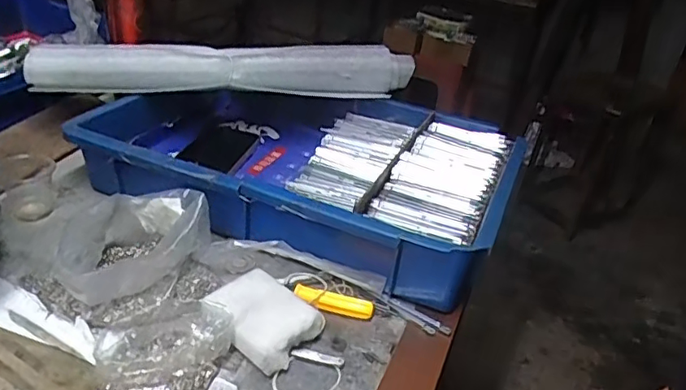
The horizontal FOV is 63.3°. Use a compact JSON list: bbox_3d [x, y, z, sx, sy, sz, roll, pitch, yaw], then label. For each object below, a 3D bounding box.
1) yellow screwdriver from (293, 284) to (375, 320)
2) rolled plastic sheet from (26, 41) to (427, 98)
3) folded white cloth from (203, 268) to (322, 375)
[{"bbox_3d":[-0.008,0.091,0.475,0.068,0.015,0.011,13,31,9],"label":"yellow screwdriver"},{"bbox_3d":[-0.128,-0.148,0.647,0.430,0.060,0.033,0,32,-13],"label":"rolled plastic sheet"},{"bbox_3d":[-0.065,0.098,0.443,0.081,0.028,0.062,27,36,29],"label":"folded white cloth"}]

